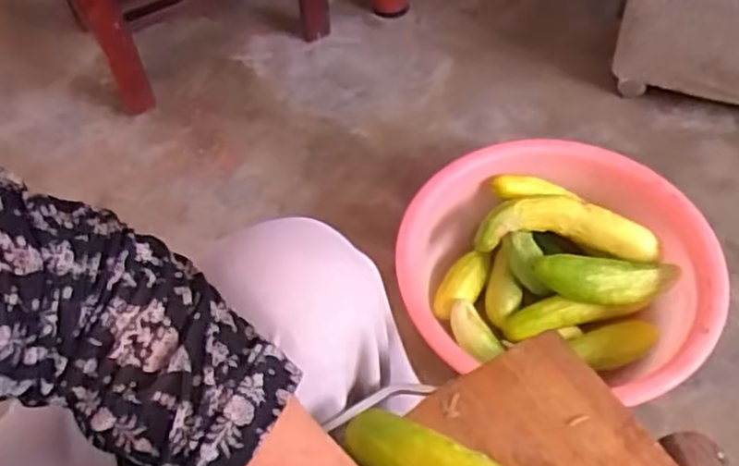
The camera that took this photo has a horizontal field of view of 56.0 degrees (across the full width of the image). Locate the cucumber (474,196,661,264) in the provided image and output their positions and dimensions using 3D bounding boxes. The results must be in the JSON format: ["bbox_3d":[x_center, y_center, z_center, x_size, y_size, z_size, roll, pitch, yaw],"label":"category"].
[{"bbox_3d":[0.242,-0.010,0.859,0.221,0.039,0.079,1,53,3],"label":"cucumber"}]

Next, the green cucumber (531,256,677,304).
[{"bbox_3d":[0.285,0.054,0.829,0.168,0.038,0.051,1,53,3],"label":"green cucumber"}]

